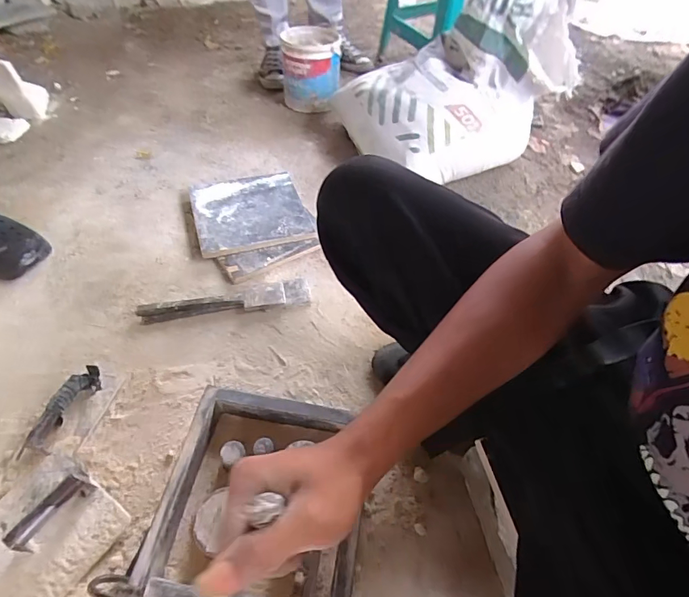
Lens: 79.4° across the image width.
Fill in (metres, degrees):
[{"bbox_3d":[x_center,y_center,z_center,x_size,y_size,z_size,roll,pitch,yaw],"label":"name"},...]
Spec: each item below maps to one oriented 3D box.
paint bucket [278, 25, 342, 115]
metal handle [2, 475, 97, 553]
[{"bbox_3d":[-0.105,-0.703,1.282,0.176,0.181,0.159,4,53,-2],"label":"paint bucket"},{"bbox_3d":[-0.385,0.284,0.549,0.022,0.061,0.098,33,57,18],"label":"metal handle"}]

